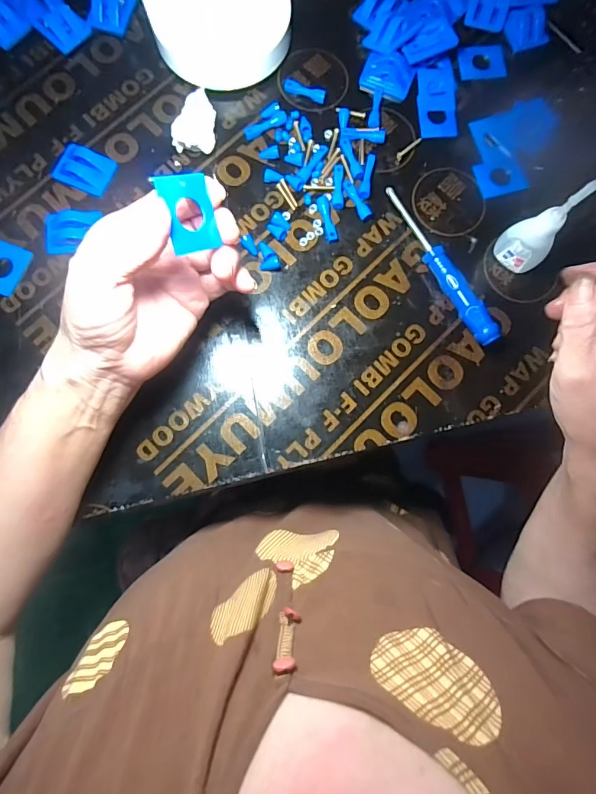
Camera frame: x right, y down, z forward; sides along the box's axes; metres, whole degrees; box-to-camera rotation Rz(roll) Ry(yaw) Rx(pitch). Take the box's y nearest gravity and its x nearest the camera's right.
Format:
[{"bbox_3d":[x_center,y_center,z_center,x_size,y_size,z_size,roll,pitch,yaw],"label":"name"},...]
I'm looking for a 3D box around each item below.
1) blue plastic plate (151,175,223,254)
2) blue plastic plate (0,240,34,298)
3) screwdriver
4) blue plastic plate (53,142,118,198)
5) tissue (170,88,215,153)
[{"bbox_3d":[-0.062,-0.105,0.238,0.030,0.004,0.040,-33,119,-41],"label":"blue plastic plate"},{"bbox_3d":[-0.237,-0.104,0.334,0.033,0.004,0.042,20,82,2],"label":"blue plastic plate"},{"bbox_3d":[0.115,-0.108,0.337,0.018,0.021,0.151,-27,83,-5],"label":"screwdriver"},{"bbox_3d":[-0.178,-0.190,0.344,0.045,0.008,0.035,23,82,2],"label":"blue plastic plate"},{"bbox_3d":[-0.086,-0.225,0.342,0.036,0.034,0.034,-8,82,-2],"label":"tissue"}]

